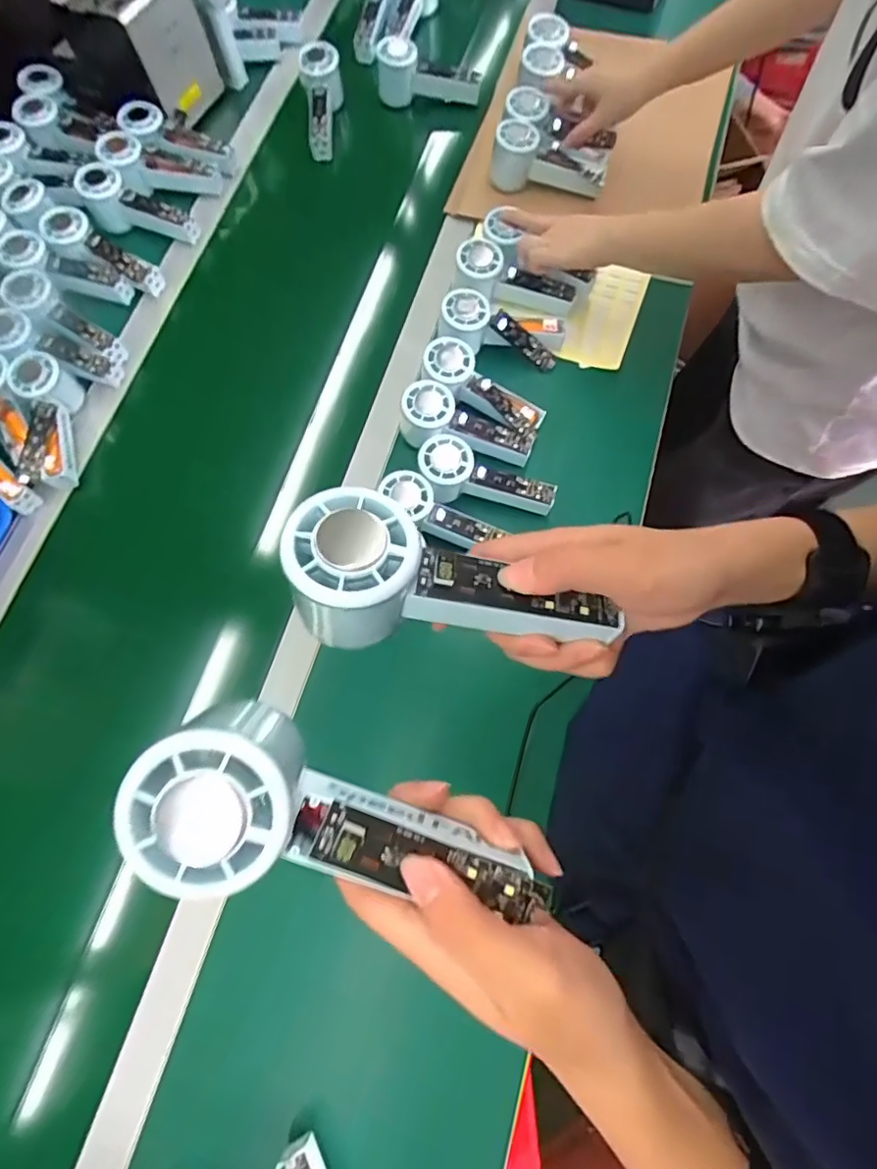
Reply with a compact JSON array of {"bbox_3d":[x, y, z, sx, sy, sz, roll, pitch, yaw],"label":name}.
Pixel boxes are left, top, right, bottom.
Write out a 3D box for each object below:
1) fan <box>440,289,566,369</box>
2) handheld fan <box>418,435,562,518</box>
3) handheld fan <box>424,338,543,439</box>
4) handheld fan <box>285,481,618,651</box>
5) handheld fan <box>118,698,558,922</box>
[{"bbox_3d":[0.076,-0.305,0.664,0.150,0.041,0.065,9,72,-16],"label":"fan"},{"bbox_3d":[0.051,-0.114,0.608,0.152,0.033,0.062,17,73,-10],"label":"handheld fan"},{"bbox_3d":[0.049,-0.221,0.642,0.152,0.035,0.056,34,76,-3],"label":"handheld fan"},{"bbox_3d":[0.004,0.005,0.259,0.146,0.045,0.061,16,73,-7],"label":"handheld fan"},{"bbox_3d":[-0.038,0.094,0.220,0.153,0.044,0.063,22,73,-14],"label":"handheld fan"}]

